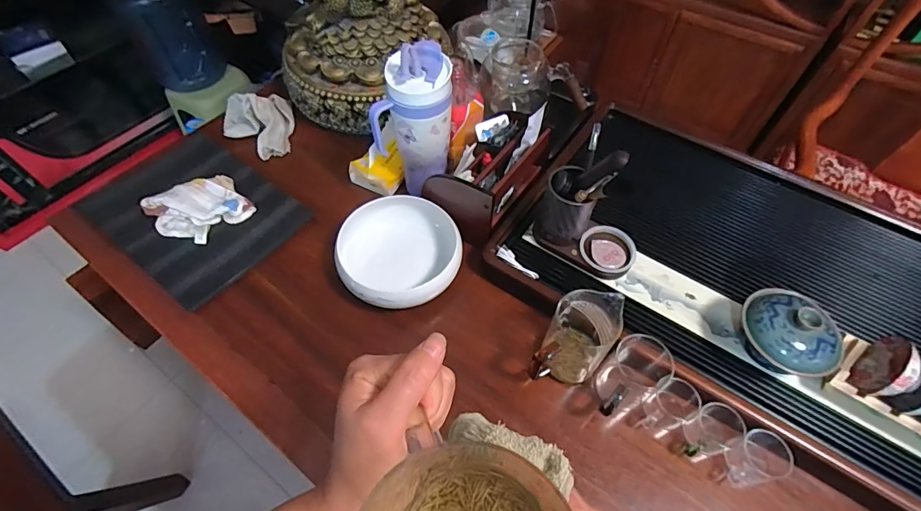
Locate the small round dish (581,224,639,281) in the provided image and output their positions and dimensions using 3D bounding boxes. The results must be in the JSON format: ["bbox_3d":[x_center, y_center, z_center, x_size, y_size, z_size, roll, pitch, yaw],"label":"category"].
[{"bbox_3d":[0.227,-0.006,0.666,0.084,0.028,0.083,0,56,0],"label":"small round dish"}]

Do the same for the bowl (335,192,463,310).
[{"bbox_3d":[-0.095,-0.002,0.672,0.180,0.073,0.171,1,56,-2],"label":"bowl"}]

